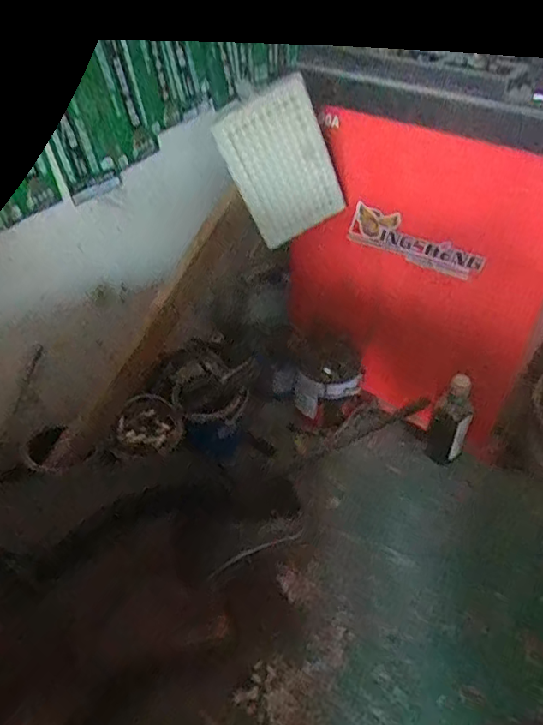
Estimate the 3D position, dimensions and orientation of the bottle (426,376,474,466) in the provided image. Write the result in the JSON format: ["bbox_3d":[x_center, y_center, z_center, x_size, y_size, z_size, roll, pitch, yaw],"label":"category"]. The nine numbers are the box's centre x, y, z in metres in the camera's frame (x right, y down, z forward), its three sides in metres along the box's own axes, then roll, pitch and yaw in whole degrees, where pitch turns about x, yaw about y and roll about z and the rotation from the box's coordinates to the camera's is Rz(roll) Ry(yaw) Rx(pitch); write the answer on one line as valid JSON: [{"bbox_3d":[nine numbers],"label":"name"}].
[{"bbox_3d":[0.412,0.129,1.243,0.084,0.231,0.088,16,44,16],"label":"bottle"}]

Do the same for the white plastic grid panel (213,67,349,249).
[{"bbox_3d":[0.026,-0.390,1.111,0.200,0.333,0.052,-32,52,1],"label":"white plastic grid panel"}]

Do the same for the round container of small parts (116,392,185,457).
[{"bbox_3d":[-0.260,0.134,1.179,0.128,0.049,0.136,0,41,0],"label":"round container of small parts"}]

